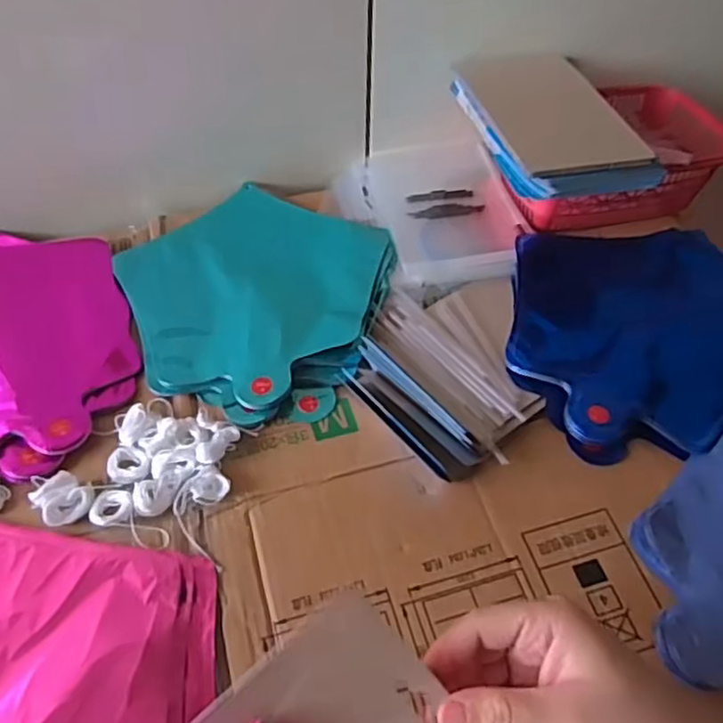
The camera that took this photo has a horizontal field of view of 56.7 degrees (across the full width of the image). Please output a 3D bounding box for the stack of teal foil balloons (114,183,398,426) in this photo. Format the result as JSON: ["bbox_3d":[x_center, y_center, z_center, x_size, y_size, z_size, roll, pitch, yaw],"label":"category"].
[{"bbox_3d":[-0.096,-0.063,0.578,0.231,0.022,0.232,21,53,15],"label":"stack of teal foil balloons"}]

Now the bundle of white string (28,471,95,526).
[{"bbox_3d":[-0.200,0.089,0.446,0.033,0.013,0.037,-36,60,-27],"label":"bundle of white string"}]

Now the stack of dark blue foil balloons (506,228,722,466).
[{"bbox_3d":[0.235,-0.037,0.563,0.255,0.028,0.229,-18,53,-16],"label":"stack of dark blue foil balloons"}]

